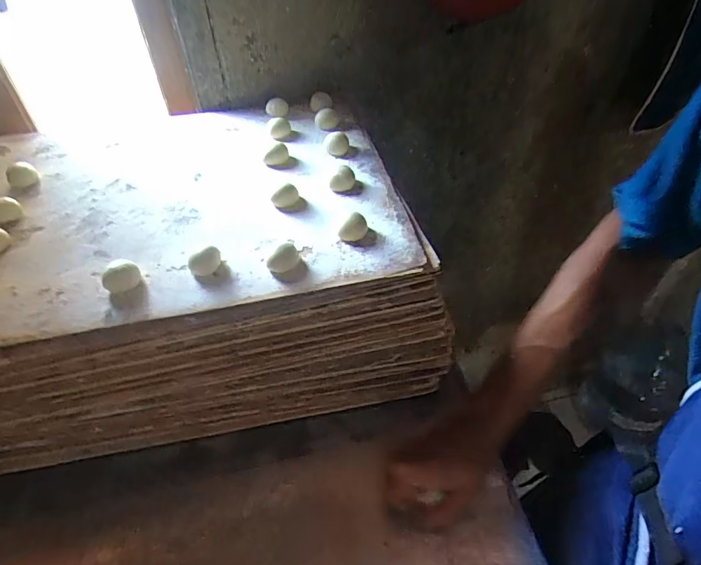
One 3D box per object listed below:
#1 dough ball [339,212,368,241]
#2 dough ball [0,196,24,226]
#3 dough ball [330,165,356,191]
[{"bbox_3d":[0.005,-0.056,0.454,0.018,0.019,0.032,27,51,27],"label":"dough ball"},{"bbox_3d":[-0.393,-0.081,0.506,0.036,0.023,0.029,-35,52,-28],"label":"dough ball"},{"bbox_3d":[-0.009,-0.120,0.521,0.028,0.019,0.027,-2,44,2],"label":"dough ball"}]

